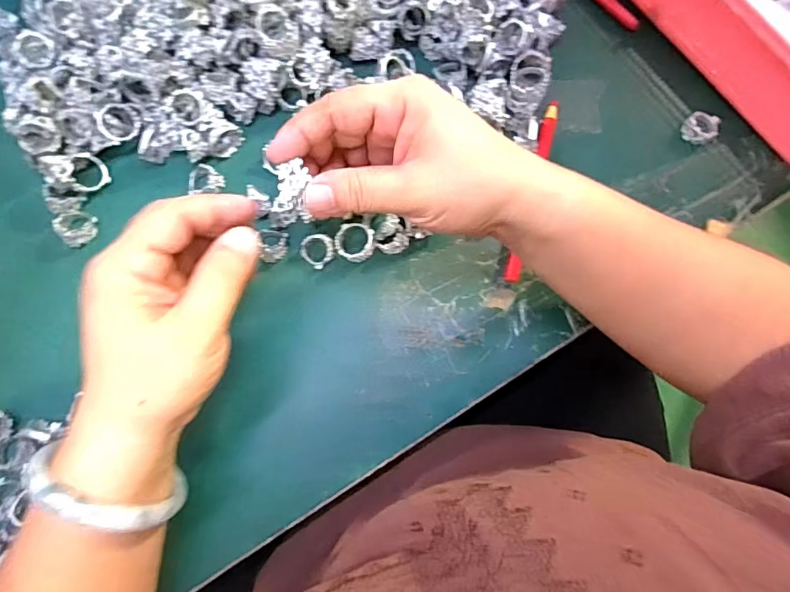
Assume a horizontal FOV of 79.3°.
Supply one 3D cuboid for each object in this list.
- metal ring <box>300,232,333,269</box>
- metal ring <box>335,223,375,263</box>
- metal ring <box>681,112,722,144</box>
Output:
[{"bbox_3d":[-0.053,-0.031,0.321,0.022,0.005,0.023,4,105,17],"label":"metal ring"},{"bbox_3d":[-0.027,-0.037,0.322,0.026,0.008,0.026,1,78,-3],"label":"metal ring"},{"bbox_3d":[0.226,-0.124,0.352,0.024,0.011,0.024,1,78,-3],"label":"metal ring"}]

